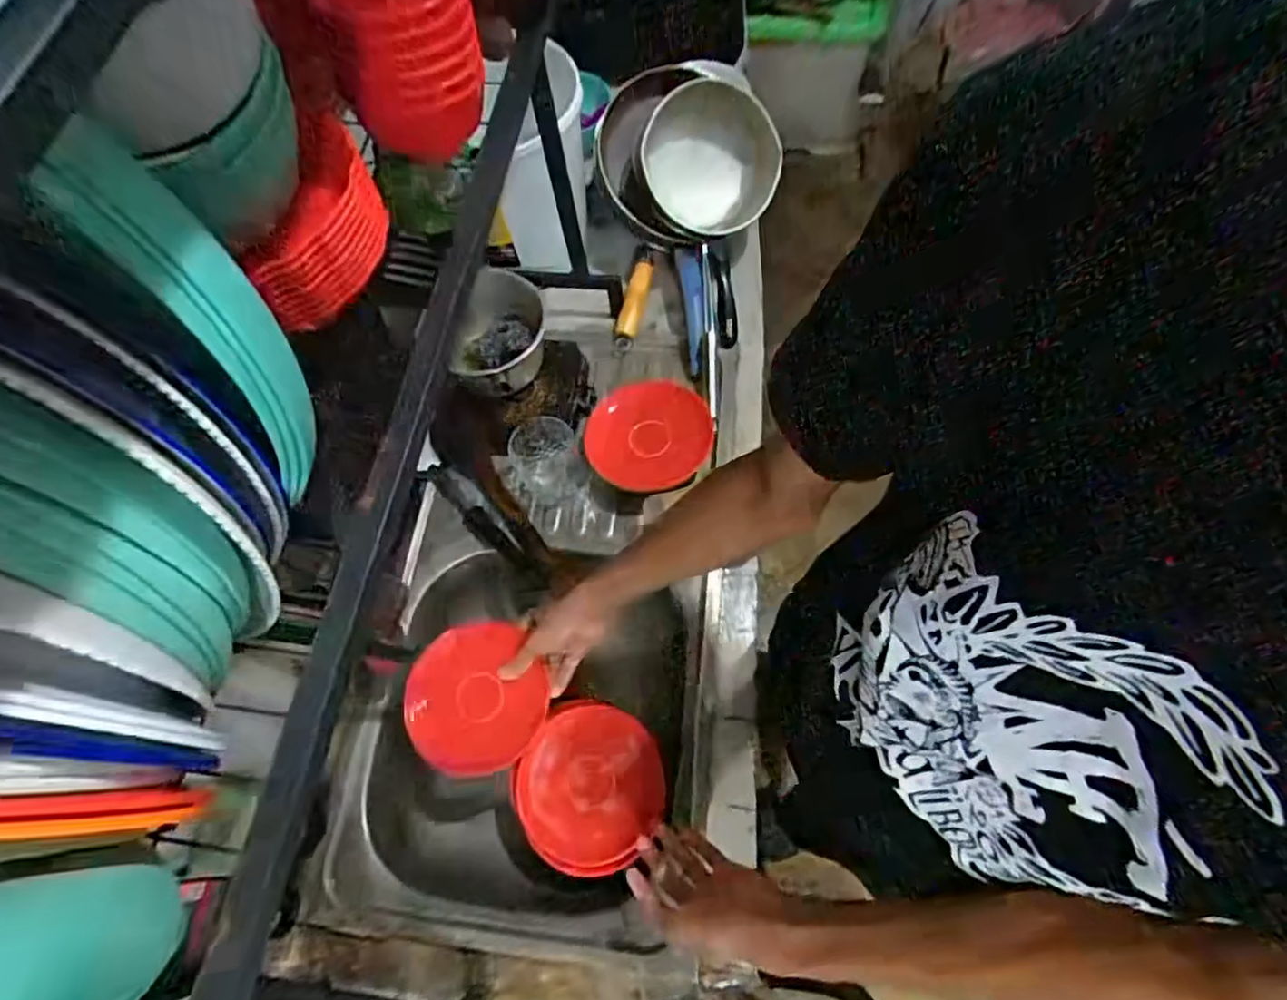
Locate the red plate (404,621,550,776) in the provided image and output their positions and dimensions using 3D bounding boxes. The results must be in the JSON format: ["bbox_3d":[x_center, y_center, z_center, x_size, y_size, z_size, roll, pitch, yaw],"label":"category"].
[{"bbox_3d":[-0.181,0.215,0.714,0.144,0.016,0.154,2,86,-23],"label":"red plate"}]

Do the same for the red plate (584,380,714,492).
[{"bbox_3d":[0.009,-0.088,0.814,0.149,0.040,0.164,6,67,5],"label":"red plate"}]

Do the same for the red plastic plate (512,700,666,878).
[{"bbox_3d":[-0.060,0.310,0.710,0.157,0.029,0.160,-1,67,2],"label":"red plastic plate"}]

